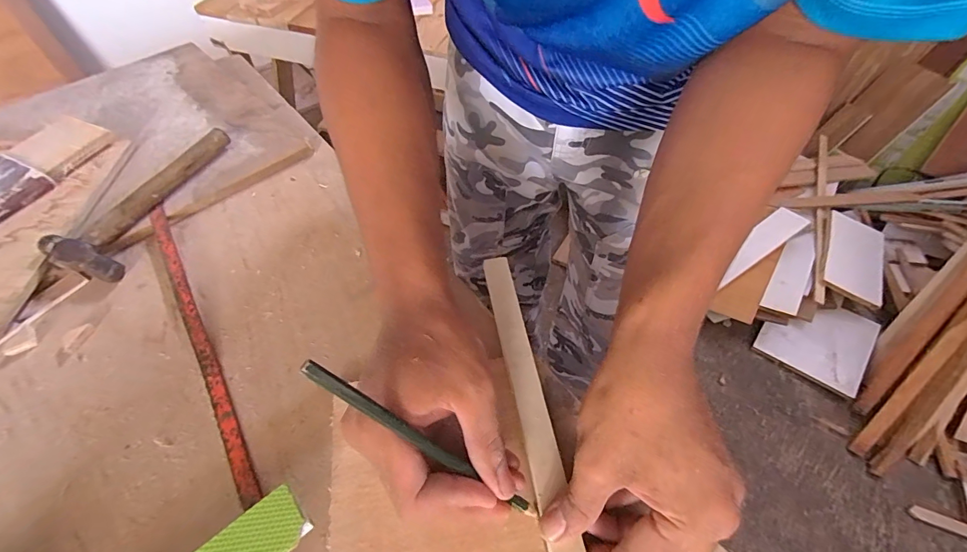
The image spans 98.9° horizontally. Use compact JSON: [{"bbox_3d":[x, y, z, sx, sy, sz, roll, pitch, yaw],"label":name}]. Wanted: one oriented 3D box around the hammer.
[{"bbox_3d":[-0.310,-0.077,0.388,0.049,0.027,0.180,12,55,8],"label":"hammer"}]

